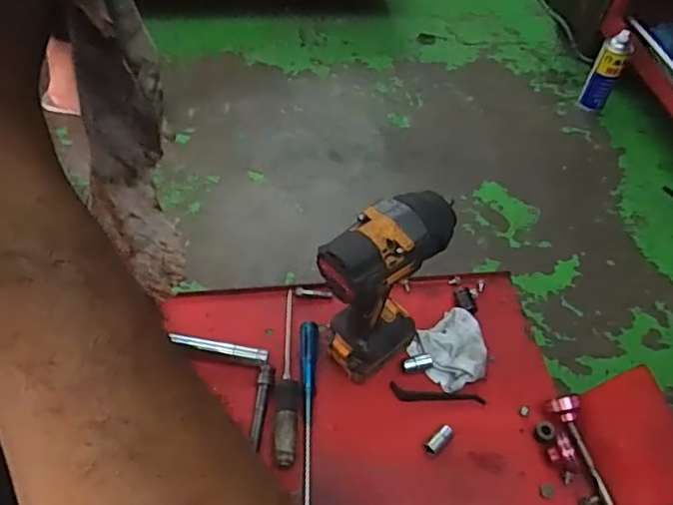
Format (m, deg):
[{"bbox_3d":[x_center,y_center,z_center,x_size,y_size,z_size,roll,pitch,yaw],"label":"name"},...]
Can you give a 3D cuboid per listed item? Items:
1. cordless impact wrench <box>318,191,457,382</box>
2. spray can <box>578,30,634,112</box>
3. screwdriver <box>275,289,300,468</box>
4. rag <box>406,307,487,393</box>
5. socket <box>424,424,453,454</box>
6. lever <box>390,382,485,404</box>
[{"bbox_3d":[0.054,0.049,0.680,0.155,0.251,0.072,-30,60,-25],"label":"cordless impact wrench"},{"bbox_3d":[0.642,-0.426,1.357,0.067,0.174,0.061,28,54,17],"label":"spray can"},{"bbox_3d":[-0.062,0.153,0.746,0.029,0.024,0.250,3,51,-2],"label":"screwdriver"},{"bbox_3d":[0.167,0.132,0.786,0.106,0.025,0.097,-29,59,-25],"label":"rag"},{"bbox_3d":[0.128,0.233,0.707,0.044,0.012,0.017,-35,62,-28],"label":"socket"},{"bbox_3d":[0.133,0.192,0.750,0.123,0.008,0.021,8,51,2],"label":"lever"}]

